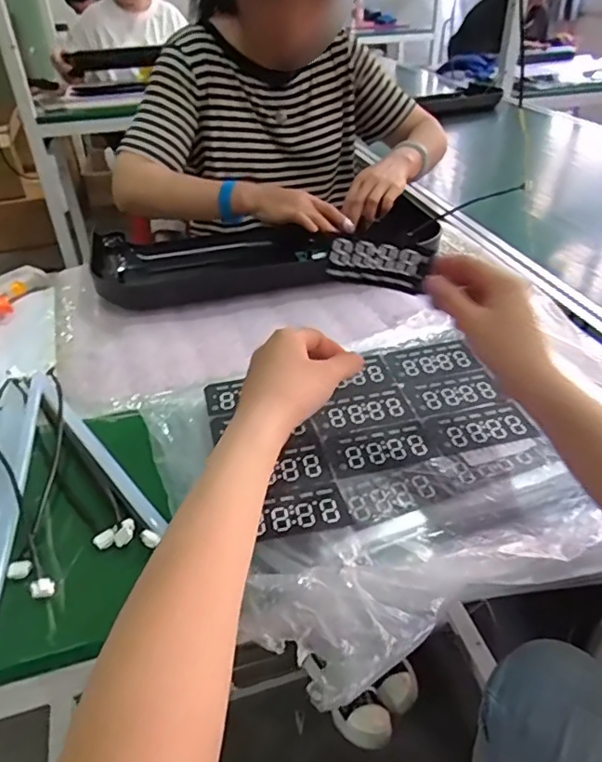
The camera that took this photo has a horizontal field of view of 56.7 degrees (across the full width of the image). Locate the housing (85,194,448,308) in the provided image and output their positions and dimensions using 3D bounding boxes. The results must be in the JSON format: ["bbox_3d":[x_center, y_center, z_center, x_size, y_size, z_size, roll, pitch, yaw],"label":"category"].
[{"bbox_3d":[-0.050,-0.188,0.789,0.471,0.053,0.176,-5,38,-4],"label":"housing"}]

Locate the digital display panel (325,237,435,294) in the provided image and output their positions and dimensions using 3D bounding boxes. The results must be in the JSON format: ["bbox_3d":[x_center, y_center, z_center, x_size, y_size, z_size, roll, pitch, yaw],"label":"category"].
[{"bbox_3d":[0.067,-0.100,0.481,0.087,0.047,0.017,10,40,15],"label":"digital display panel"}]

